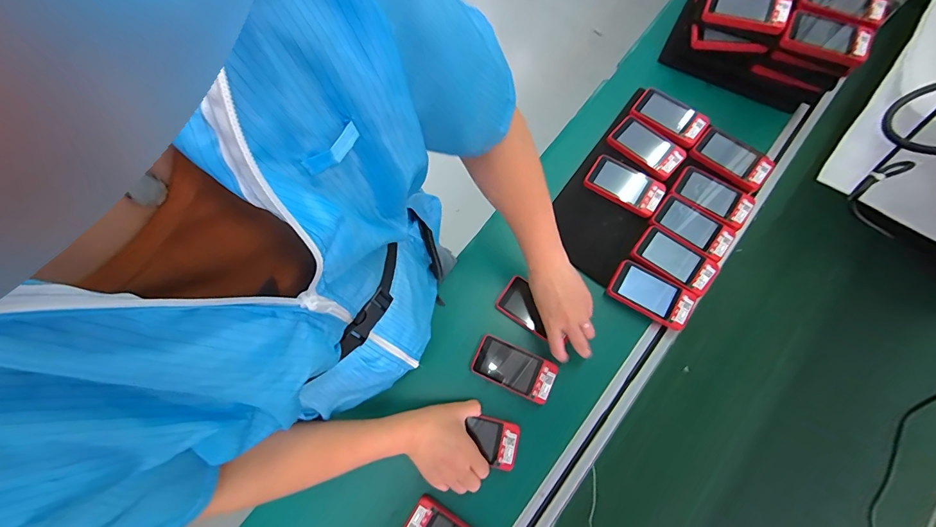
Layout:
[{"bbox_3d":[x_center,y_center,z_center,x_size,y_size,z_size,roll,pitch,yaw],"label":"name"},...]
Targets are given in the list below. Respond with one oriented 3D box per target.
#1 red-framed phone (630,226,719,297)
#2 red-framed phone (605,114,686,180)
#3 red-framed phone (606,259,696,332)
[{"bbox_3d":[0.323,-0.004,0.615,0.121,0.011,0.065,39,79,10],"label":"red-framed phone"},{"bbox_3d":[0.303,-0.200,0.667,0.120,0.011,0.072,43,80,11],"label":"red-framed phone"},{"bbox_3d":[0.281,0.049,0.607,0.120,0.017,0.066,32,78,9],"label":"red-framed phone"}]

